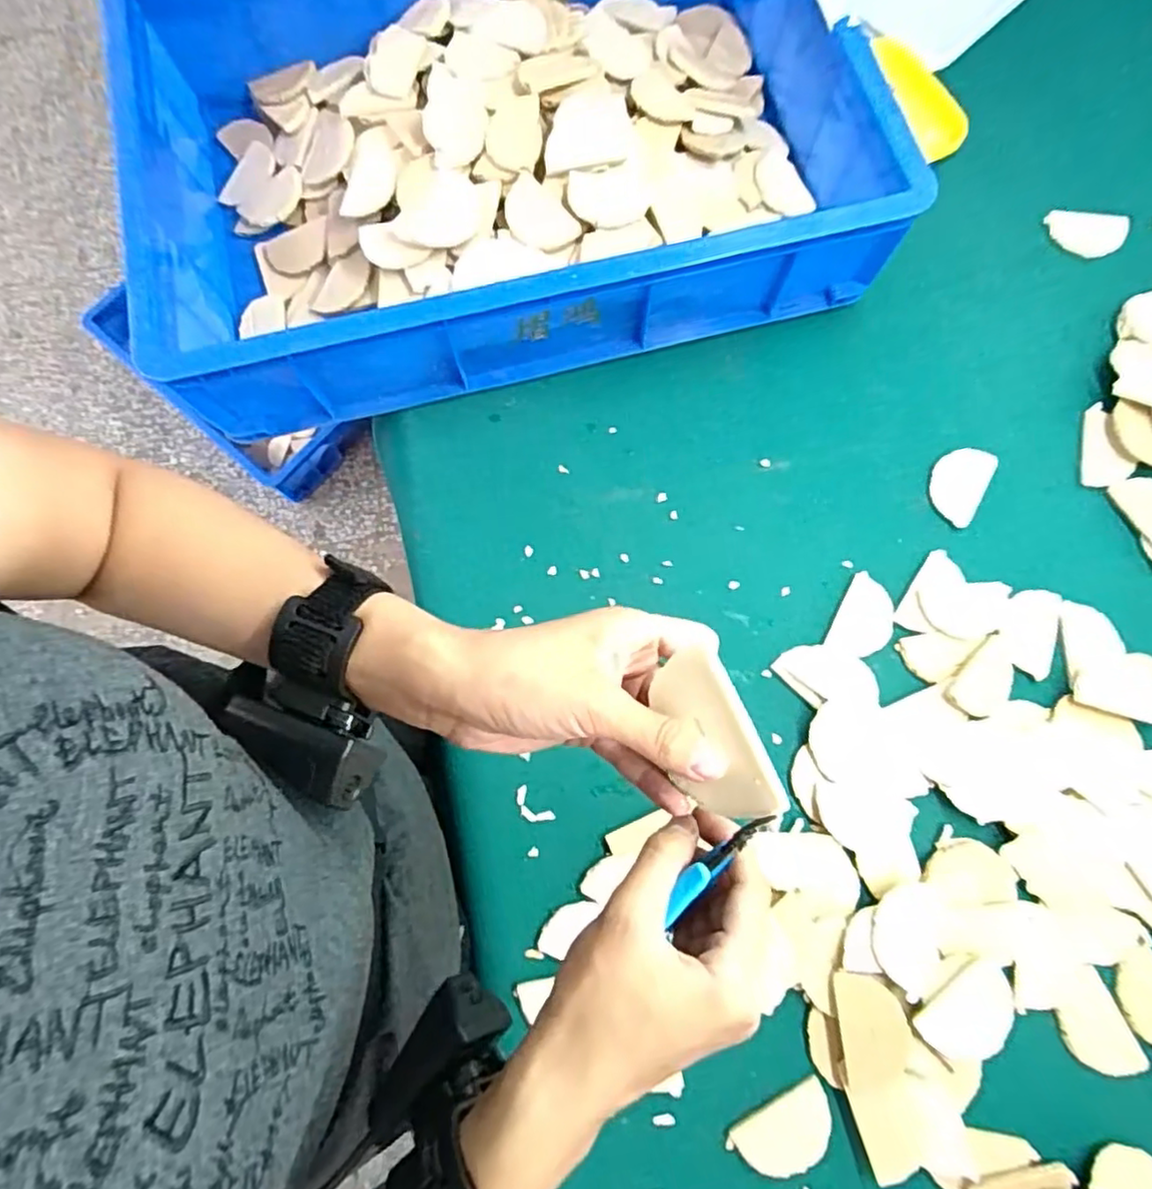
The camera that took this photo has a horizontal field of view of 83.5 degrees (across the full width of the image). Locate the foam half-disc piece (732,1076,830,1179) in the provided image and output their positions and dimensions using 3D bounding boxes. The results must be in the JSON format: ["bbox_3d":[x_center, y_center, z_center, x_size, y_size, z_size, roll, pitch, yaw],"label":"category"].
[{"bbox_3d":[0.145,0.370,0.440,0.069,0.004,0.043,-27,77,-6],"label":"foam half-disc piece"}]

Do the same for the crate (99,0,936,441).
[{"bbox_3d":[-0.075,-0.415,0.583,0.607,0.124,0.444,-14,76,-3],"label":"crate"}]

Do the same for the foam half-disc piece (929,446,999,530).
[{"bbox_3d":[0.327,-0.095,0.552,0.043,0.011,0.068,30,78,8],"label":"foam half-disc piece"}]

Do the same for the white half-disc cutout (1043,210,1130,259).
[{"bbox_3d":[0.485,-0.342,0.612,0.071,0.011,0.044,7,76,2],"label":"white half-disc cutout"}]

